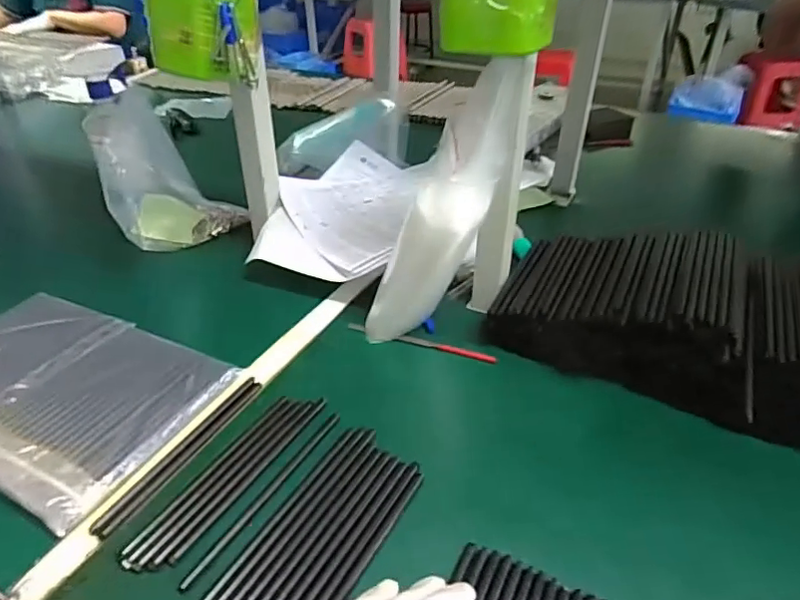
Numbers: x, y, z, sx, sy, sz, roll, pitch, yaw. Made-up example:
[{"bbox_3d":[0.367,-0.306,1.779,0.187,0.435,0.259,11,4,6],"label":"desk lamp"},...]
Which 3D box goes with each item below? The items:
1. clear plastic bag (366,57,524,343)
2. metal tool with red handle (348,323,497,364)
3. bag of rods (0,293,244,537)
[{"bbox_3d":[0.049,-0.072,0.524,0.096,0.285,0.106,16,32,-16],"label":"clear plastic bag"},{"bbox_3d":[0.018,0.043,0.575,0.151,0.006,0.008,12,36,17],"label":"metal tool with red handle"},{"bbox_3d":[-0.320,0.074,0.511,0.293,0.019,0.188,16,38,22],"label":"bag of rods"}]

